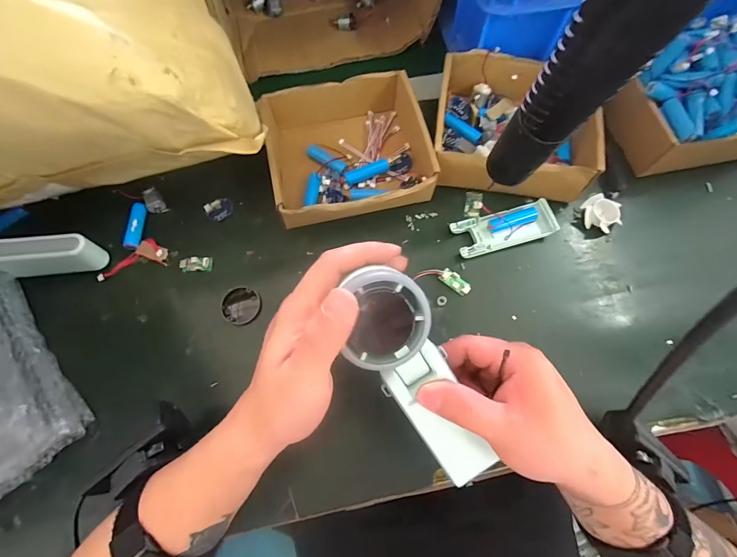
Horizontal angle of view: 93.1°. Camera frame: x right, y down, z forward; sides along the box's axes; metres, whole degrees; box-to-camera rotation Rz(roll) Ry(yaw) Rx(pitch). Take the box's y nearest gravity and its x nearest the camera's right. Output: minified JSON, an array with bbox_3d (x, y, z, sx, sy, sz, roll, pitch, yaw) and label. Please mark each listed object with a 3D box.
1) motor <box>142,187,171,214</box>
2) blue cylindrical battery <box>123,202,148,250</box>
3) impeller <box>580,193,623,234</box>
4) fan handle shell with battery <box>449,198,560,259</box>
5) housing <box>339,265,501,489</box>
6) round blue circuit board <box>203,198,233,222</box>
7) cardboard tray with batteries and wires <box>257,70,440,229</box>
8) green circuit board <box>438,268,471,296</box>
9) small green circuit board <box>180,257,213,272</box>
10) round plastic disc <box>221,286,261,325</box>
[{"bbox_3d":[-0.234,-0.084,0.381,0.018,0.012,0.026,-29,72,-10],"label":"motor"},{"bbox_3d":[-0.247,-0.057,0.370,0.012,0.012,0.051,1,69,1],"label":"blue cylindrical battery"},{"bbox_3d":[0.247,-0.068,0.370,0.035,0.018,0.037,0,69,1],"label":"impeller"},{"bbox_3d":[0.143,-0.053,0.364,0.105,0.024,0.042,-16,70,-5],"label":"fan handle shell with battery"},{"bbox_3d":[0.031,0.069,0.221,0.050,0.022,0.163,-29,113,-9],"label":"housing"},{"bbox_3d":[-0.162,-0.075,0.380,0.027,0.005,0.024,-31,72,-11],"label":"round blue circuit board"},{"bbox_3d":[-0.022,-0.133,0.371,0.157,0.053,0.155,-13,70,-4],"label":"cardboard tray with batteries and wires"},{"bbox_3d":[0.087,0.004,0.352,0.032,0.008,0.016,36,74,13],"label":"green circuit board"},{"bbox_3d":[-0.179,-0.015,0.361,0.032,0.004,0.016,-4,69,-1],"label":"small green circuit board"},{"bbox_3d":[-0.126,0.026,0.345,0.035,0.008,0.038,0,69,1],"label":"round plastic disc"}]

